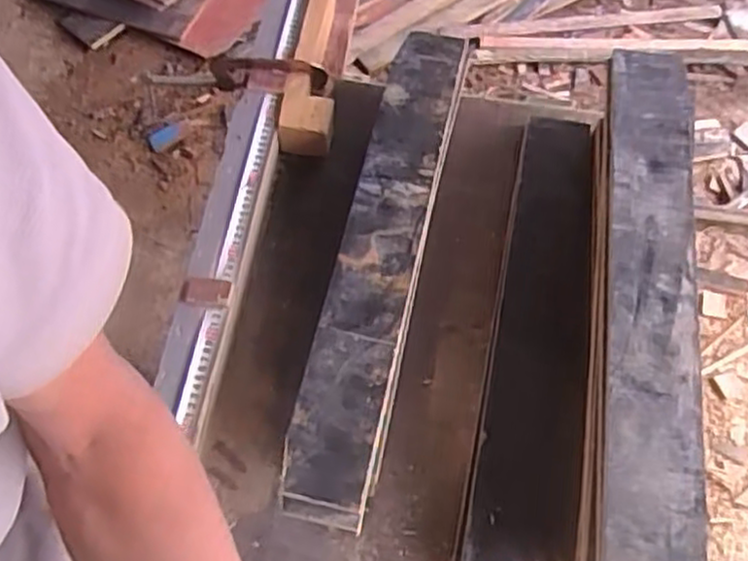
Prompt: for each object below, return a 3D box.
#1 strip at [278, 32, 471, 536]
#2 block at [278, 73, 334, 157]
[{"bbox_3d":[0.011,-0.046,0.774,0.084,0.019,0.581,13,63,3],"label":"strip"},{"bbox_3d":[-0.081,-0.211,0.927,0.067,0.056,0.092,7,63,0],"label":"block"}]

